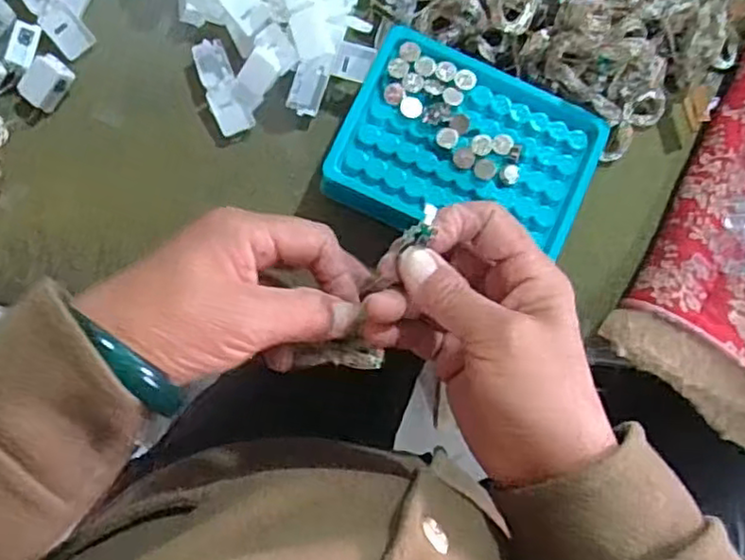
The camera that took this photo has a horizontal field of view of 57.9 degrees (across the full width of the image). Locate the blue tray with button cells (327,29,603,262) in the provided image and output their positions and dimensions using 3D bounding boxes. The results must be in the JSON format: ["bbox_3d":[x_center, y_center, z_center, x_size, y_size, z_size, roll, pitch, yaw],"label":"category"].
[{"bbox_3d":[0.050,-0.068,0.368,0.129,0.031,0.099,25,86,0],"label":"blue tray with button cells"}]

